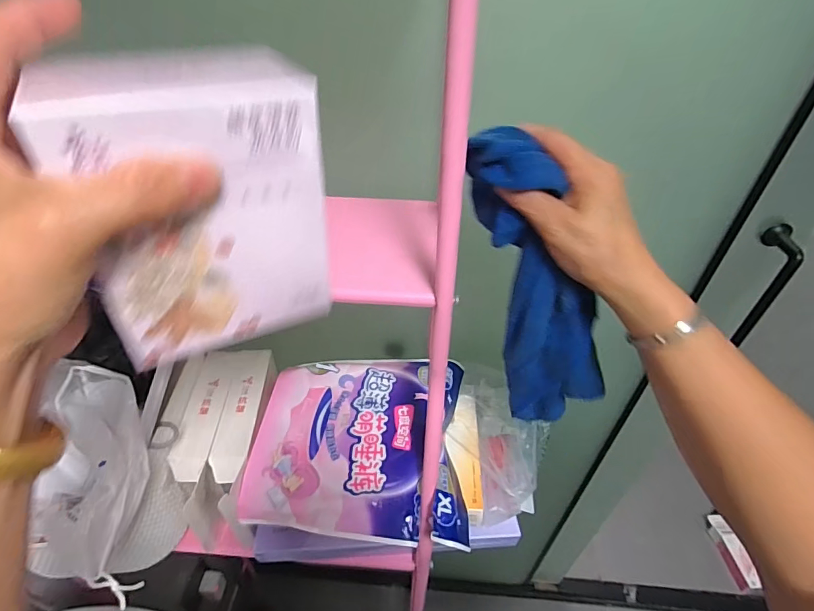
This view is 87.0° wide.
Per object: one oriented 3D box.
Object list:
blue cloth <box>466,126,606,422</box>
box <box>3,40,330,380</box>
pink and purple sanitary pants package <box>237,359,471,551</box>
[{"bbox_3d":[0.106,-0.004,0.351,0.077,0.270,0.041,5,34,43],"label":"blue cloth"},{"bbox_3d":[-0.098,-0.047,0.203,0.106,0.130,0.054,-19,45,-23],"label":"box"},{"bbox_3d":[-0.048,0.146,0.493,0.227,0.039,0.216,3,41,1],"label":"pink and purple sanitary pants package"}]

